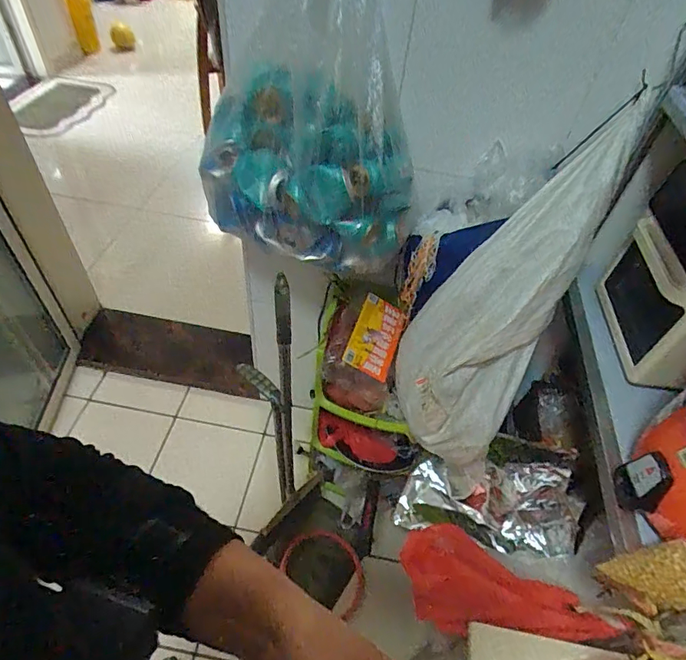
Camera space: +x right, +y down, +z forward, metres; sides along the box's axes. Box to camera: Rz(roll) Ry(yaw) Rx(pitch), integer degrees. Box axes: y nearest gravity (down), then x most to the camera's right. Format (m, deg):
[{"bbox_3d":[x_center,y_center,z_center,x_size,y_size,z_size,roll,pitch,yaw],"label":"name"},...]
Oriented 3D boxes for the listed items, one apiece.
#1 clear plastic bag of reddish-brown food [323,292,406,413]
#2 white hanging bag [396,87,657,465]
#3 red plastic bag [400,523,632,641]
[{"bbox_3d":[0.041,0.045,0.993,0.155,0.159,0.196,14,49,5],"label":"clear plastic bag of reddish-brown food"},{"bbox_3d":[0.265,-0.059,0.763,0.237,0.671,0.105,35,20,22],"label":"white hanging bag"},{"bbox_3d":[0.249,0.402,0.704,0.135,0.361,0.129,53,53,-15],"label":"red plastic bag"}]

